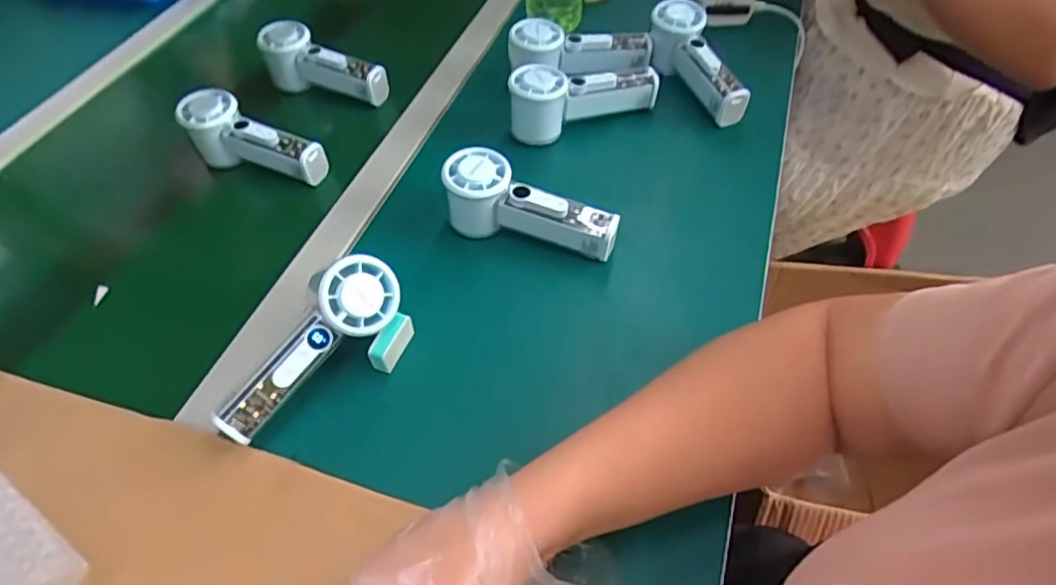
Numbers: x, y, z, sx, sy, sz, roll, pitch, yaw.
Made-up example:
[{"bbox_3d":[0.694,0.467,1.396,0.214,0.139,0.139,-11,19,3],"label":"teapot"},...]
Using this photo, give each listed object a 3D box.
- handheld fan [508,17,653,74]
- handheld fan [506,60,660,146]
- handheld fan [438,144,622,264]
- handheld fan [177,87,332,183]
[{"bbox_3d":[0.054,-0.263,0.652,0.151,0.059,0.046,-3,49,-23],"label":"handheld fan"},{"bbox_3d":[0.053,-0.195,0.612,0.155,0.071,0.051,-12,51,-20],"label":"handheld fan"},{"bbox_3d":[-0.001,-0.069,0.519,0.153,0.063,0.052,21,56,2],"label":"handheld fan"},{"bbox_3d":[-0.270,-0.149,0.594,0.153,0.058,0.049,21,57,20],"label":"handheld fan"}]

